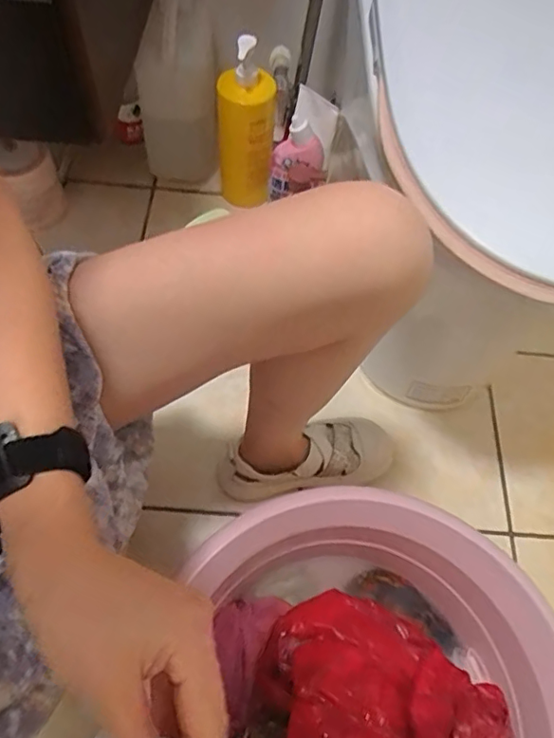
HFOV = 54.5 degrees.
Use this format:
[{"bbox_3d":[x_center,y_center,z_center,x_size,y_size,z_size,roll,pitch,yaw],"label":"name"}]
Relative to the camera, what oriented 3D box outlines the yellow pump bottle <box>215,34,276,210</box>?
[{"bbox_3d":[-0.054,-0.417,0.932,0.095,0.280,0.085,1,61,-4],"label":"yellow pump bottle"}]

